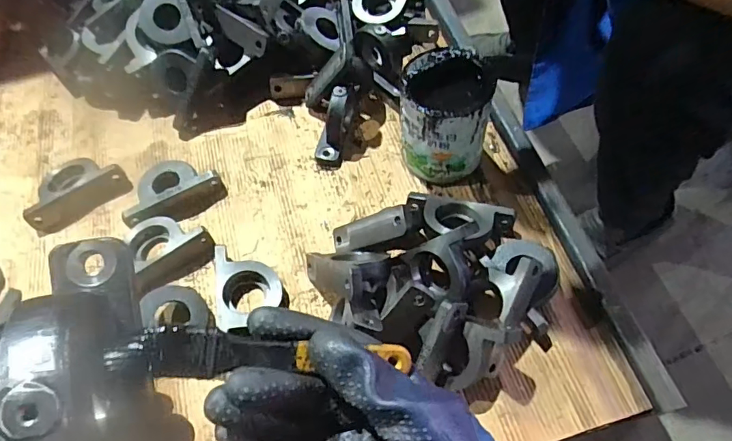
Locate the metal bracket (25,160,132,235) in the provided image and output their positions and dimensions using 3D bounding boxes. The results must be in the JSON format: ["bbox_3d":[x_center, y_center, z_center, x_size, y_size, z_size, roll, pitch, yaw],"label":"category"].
[{"bbox_3d":[-0.475,-0.055,0.803,0.157,0.034,0.117,-34,63,-14],"label":"metal bracket"}]

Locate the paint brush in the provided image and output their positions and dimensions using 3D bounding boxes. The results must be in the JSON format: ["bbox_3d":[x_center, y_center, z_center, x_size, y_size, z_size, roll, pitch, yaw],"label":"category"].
[{"bbox_3d":[-0.046,0.064,0.240,0.140,0.008,0.021,5,59,-17],"label":"paint brush"}]

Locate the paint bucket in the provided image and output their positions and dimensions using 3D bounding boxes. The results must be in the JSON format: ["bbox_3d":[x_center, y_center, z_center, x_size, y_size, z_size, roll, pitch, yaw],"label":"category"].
[{"bbox_3d":[0.120,-0.150,0.730,0.123,0.161,0.134,-2,60,3],"label":"paint bucket"}]

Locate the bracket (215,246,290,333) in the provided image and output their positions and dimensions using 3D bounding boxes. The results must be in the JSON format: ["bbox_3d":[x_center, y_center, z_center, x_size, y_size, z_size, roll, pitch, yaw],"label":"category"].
[{"bbox_3d":[-0.158,0.091,0.684,0.093,0.037,0.110,-7,60,0],"label":"bracket"}]

